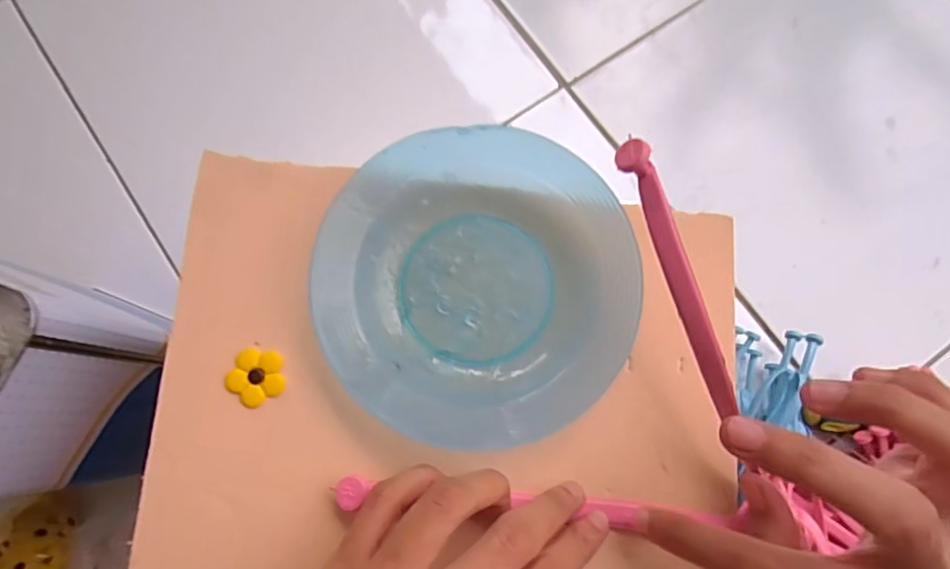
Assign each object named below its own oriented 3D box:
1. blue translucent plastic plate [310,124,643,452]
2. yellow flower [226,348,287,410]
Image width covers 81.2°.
[{"bbox_3d":[0.001,0.000,0.233,0.125,0.024,0.128,0,77,-1],"label":"blue translucent plastic plate"},{"bbox_3d":[-0.092,0.038,0.234,0.023,0.004,0.024,0,77,-1],"label":"yellow flower"}]

